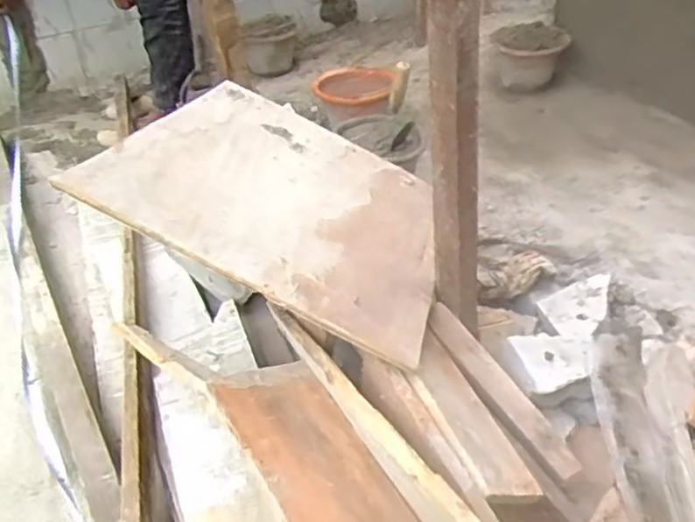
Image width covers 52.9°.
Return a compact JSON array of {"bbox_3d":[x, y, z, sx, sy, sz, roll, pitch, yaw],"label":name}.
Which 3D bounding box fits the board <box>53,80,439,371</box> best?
[{"bbox_3d":[-0.079,-0.118,1.144,0.503,0.019,0.650,27,28,-2],"label":"board"}]

